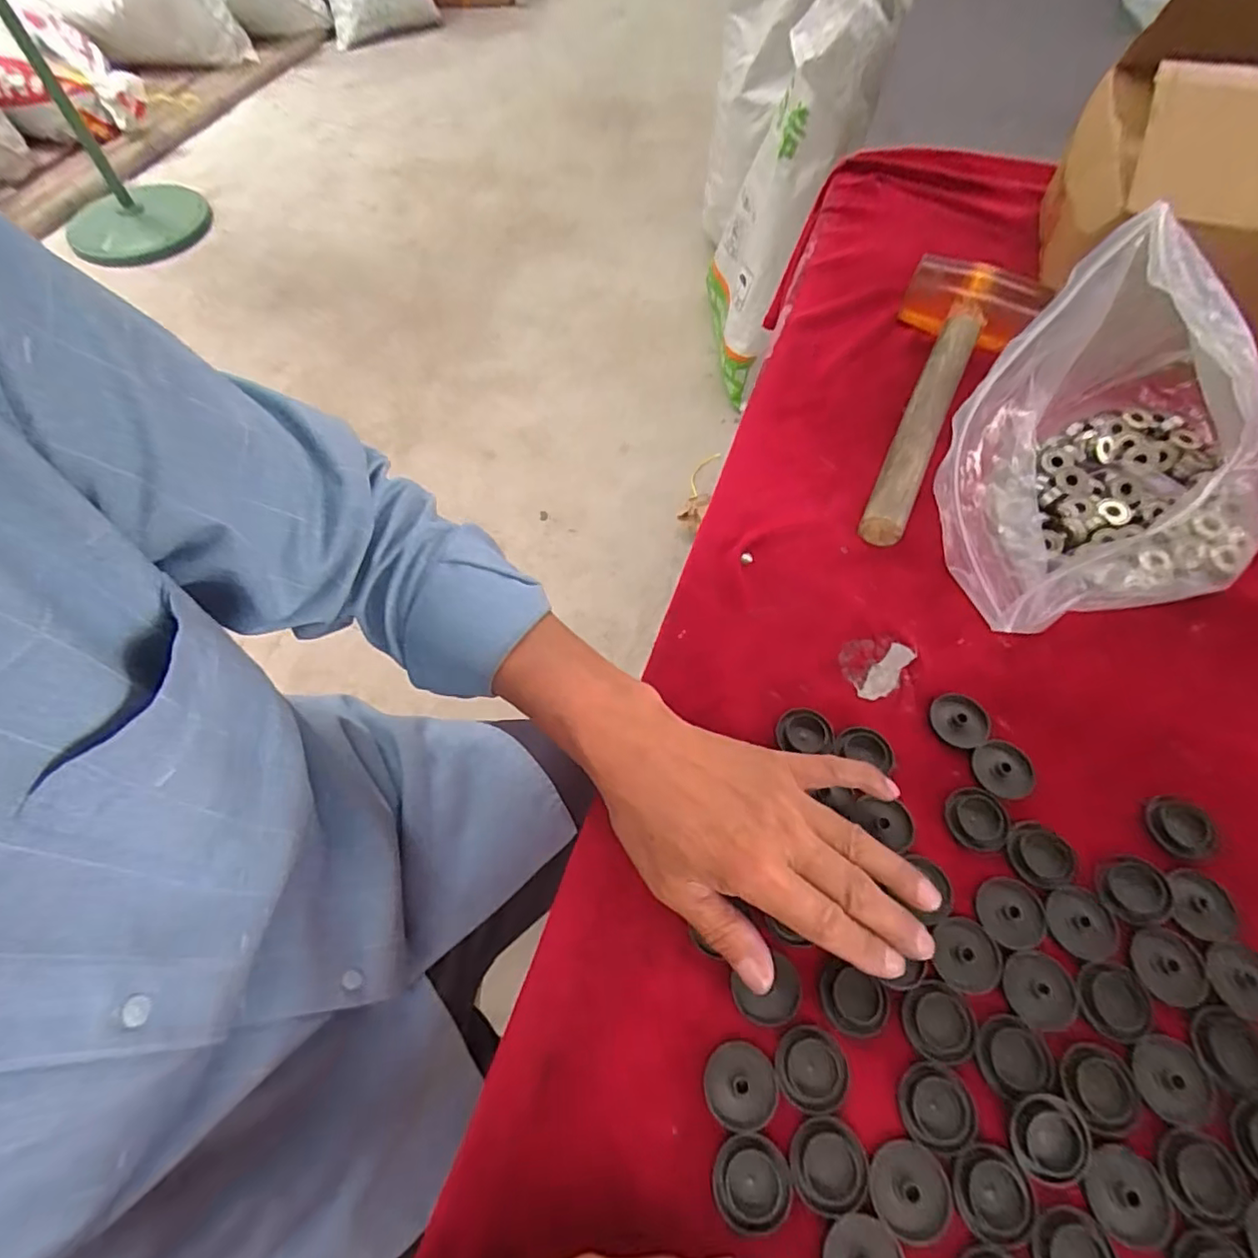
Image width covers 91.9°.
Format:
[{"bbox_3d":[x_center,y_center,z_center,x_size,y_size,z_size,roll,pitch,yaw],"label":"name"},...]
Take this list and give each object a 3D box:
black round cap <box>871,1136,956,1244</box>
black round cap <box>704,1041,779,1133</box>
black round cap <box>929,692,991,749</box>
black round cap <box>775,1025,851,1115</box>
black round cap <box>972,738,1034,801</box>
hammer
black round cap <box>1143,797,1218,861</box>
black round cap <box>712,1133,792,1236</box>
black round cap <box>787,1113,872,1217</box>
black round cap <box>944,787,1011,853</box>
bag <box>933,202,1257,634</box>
[{"bbox_3d":[0.121,0.241,0.260,0.033,0.007,0.032,-1,61,1],"label":"black round cap"},{"bbox_3d":[0.052,0.210,0.279,0.032,0.004,0.032,-1,61,1],"label":"black round cap"},{"bbox_3d":[0.197,0.053,0.361,0.032,0.005,0.033,-1,61,1],"label":"black round cap"},{"bbox_3d":[0.085,0.203,0.280,0.033,0.004,0.032,-1,61,1],"label":"black round cap"},{"bbox_3d":[0.213,0.080,0.345,0.033,0.004,0.032,-1,61,1],"label":"black round cap"},{"bbox_3d":[0.229,-0.185,0.469,0.100,0.050,0.281,27,65,15],"label":"hammer"},{"bbox_3d":[0.298,0.108,0.330,0.029,0.010,0.032,11,62,7],"label":"black round cap"},{"bbox_3d":[0.053,0.239,0.262,0.032,0.004,0.032,-1,61,1],"label":"black round cap"},{"bbox_3d":[0.087,0.233,0.264,0.032,0.004,0.032,-1,61,1],"label":"black round cap"},{"bbox_3d":[0.191,0.104,0.334,0.032,0.004,0.034,-1,61,1],"label":"black round cap"},{"bbox_3d":[0.321,-0.121,0.357,0.297,0.173,0.166,-27,64,-13],"label":"bag"}]

